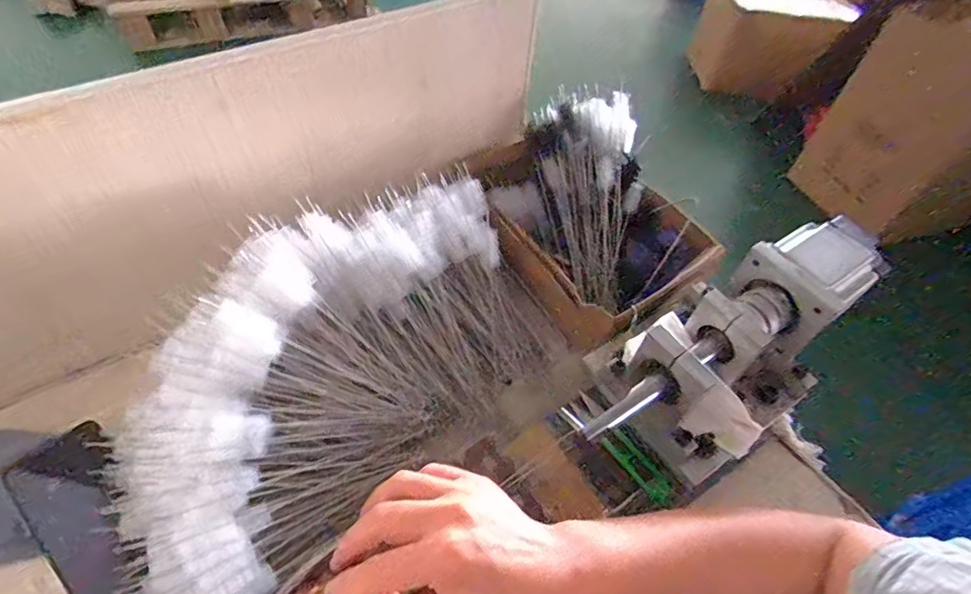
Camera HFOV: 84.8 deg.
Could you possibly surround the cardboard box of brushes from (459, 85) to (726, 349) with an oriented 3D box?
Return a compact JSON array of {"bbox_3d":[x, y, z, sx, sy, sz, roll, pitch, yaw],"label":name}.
[{"bbox_3d":[0.120,-0.098,0.630,0.203,0.127,0.292,-23,57,-23],"label":"cardboard box of brushes"}]

